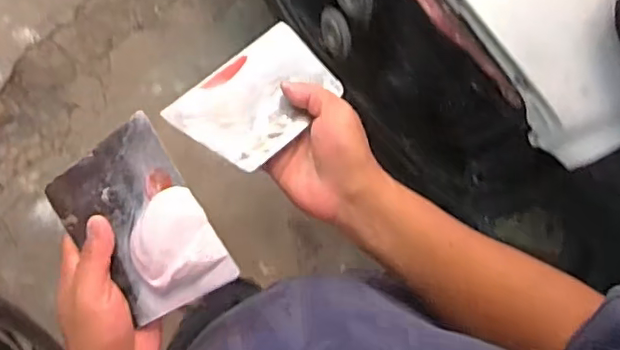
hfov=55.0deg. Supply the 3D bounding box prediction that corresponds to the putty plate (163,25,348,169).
[{"bbox_3d":[-0.043,-0.068,0.518,0.097,0.007,0.134,41,72,17],"label":"putty plate"}]

